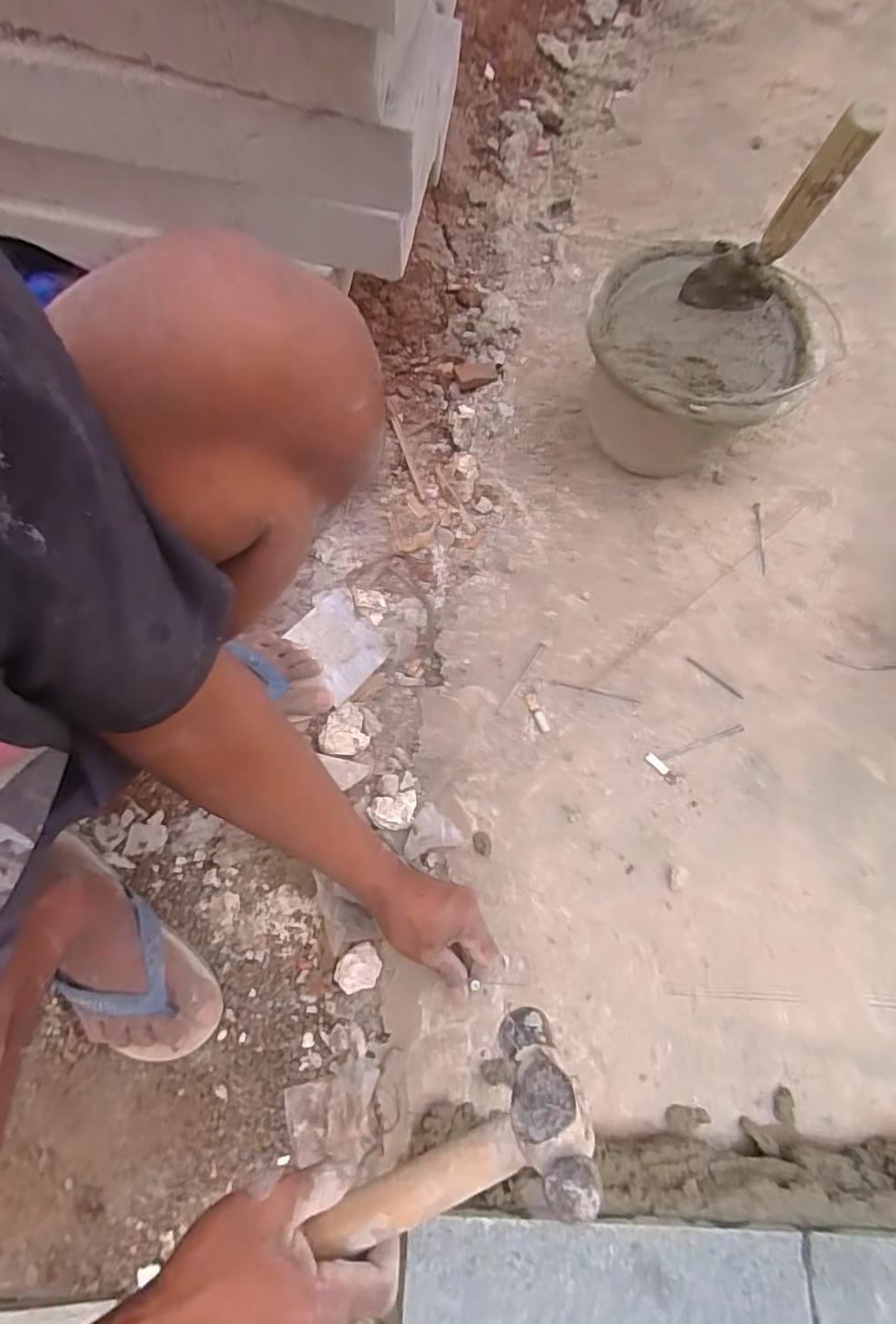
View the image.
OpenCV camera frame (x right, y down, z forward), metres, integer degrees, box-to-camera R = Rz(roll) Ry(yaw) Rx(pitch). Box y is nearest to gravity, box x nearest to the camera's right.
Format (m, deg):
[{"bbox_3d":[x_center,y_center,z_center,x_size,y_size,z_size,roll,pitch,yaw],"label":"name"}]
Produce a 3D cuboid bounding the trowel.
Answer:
[{"bbox_3d":[0.312,-0.432,0.550,0.088,0.206,0.074,29,79,5],"label":"trowel"}]

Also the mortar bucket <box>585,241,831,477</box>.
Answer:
[{"bbox_3d":[0.275,-0.332,0.689,0.238,0.176,0.230,0,78,-1],"label":"mortar bucket"}]

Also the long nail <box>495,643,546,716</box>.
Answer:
[{"bbox_3d":[0.083,0.019,0.652,0.006,0.004,0.103,33,74,9],"label":"long nail"}]

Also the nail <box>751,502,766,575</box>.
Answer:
[{"bbox_3d":[0.395,-0.156,0.726,0.011,0.008,0.096,1,72,-1],"label":"nail"}]

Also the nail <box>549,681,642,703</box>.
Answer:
[{"bbox_3d":[0.170,0.035,0.660,0.103,0.004,0.006,12,72,3],"label":"nail"}]

